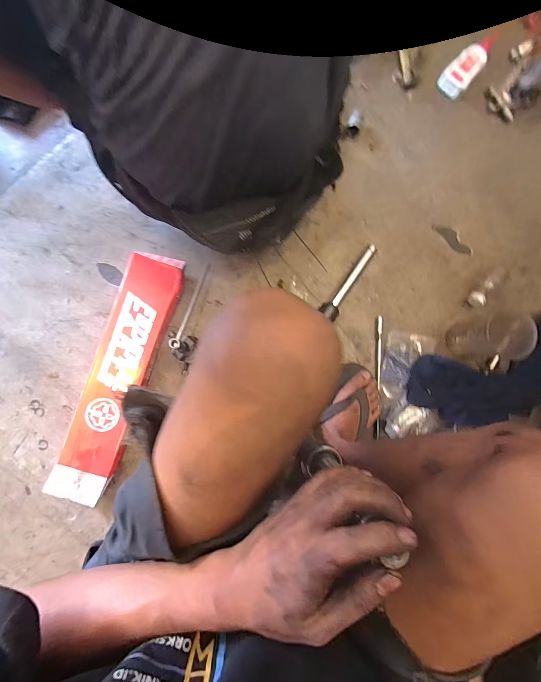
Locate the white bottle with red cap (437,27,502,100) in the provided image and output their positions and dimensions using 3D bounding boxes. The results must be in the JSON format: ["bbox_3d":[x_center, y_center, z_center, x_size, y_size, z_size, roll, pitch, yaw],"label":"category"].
[{"bbox_3d":[0.471,-0.658,0.742,0.064,0.038,0.185,40,84,-1],"label":"white bottle with red cap"}]

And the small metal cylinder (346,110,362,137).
[{"bbox_3d":[0.186,-0.481,0.699,0.026,0.018,0.046,14,85,-4],"label":"small metal cylinder"}]

